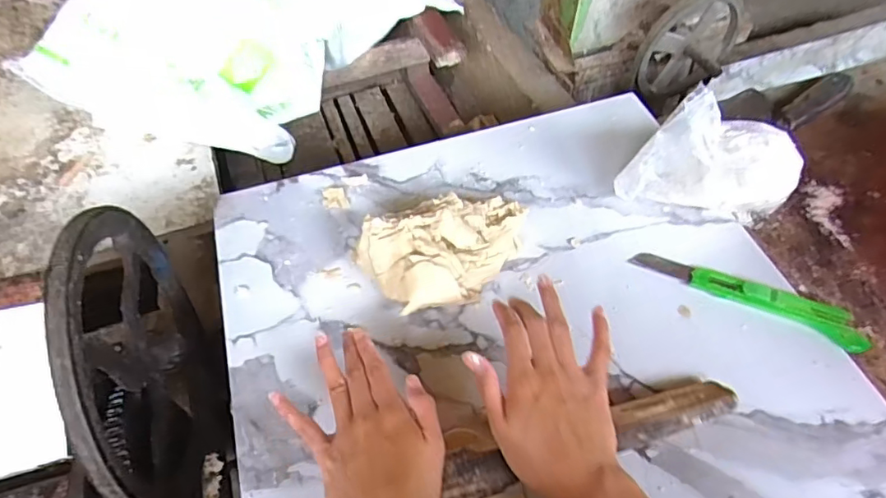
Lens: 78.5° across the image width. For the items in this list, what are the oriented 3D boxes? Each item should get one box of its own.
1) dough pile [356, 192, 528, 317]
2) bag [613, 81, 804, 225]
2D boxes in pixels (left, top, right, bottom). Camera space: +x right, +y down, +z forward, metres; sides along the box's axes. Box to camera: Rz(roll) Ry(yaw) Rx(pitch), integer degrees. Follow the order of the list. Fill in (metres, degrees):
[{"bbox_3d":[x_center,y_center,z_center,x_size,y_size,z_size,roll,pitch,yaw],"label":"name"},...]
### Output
[{"bbox_3d":[0.008,0.005,0.486,0.158,0.060,0.090,-15,56,-8],"label":"dough pile"},{"bbox_3d":[0.254,-0.089,0.509,0.164,0.126,0.065,5,55,6],"label":"bag"}]

